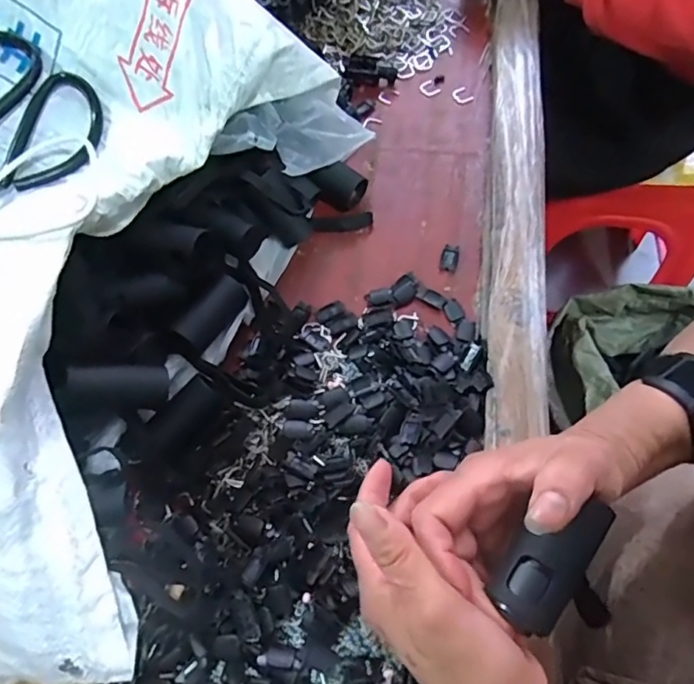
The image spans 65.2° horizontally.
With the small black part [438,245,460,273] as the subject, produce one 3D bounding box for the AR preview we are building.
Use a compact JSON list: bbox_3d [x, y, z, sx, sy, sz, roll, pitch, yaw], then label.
[{"bbox_3d":[0.086,-0.070,0.452,0.015,0.004,0.024,15,65,9],"label":"small black part"}]

